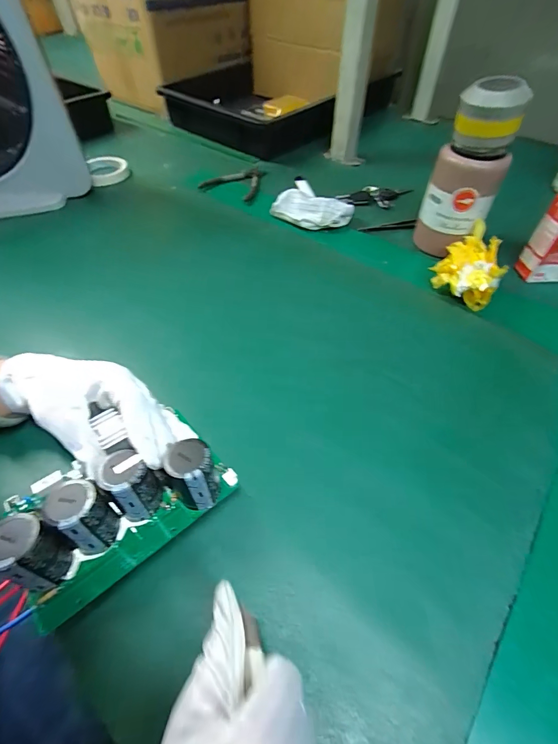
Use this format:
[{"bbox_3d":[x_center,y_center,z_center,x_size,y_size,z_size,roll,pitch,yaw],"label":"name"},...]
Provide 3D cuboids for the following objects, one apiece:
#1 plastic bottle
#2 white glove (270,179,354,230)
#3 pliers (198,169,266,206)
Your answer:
[{"bbox_3d":[0.255,-0.265,0.481,0.072,0.206,0.071,-8,52,-6],"label":"plastic bottle"},{"bbox_3d":[0.057,-0.282,0.600,0.127,0.034,0.083,27,56,20],"label":"white glove"},{"bbox_3d":[-0.093,-0.375,0.685,0.111,0.010,0.160,7,52,6],"label":"pliers"}]

